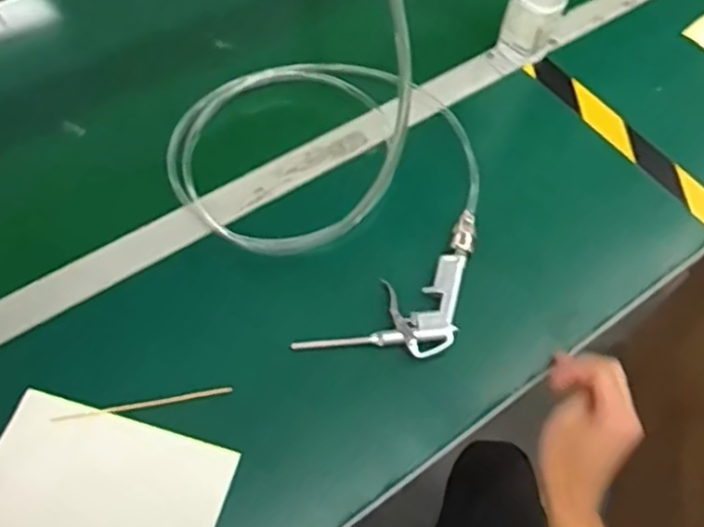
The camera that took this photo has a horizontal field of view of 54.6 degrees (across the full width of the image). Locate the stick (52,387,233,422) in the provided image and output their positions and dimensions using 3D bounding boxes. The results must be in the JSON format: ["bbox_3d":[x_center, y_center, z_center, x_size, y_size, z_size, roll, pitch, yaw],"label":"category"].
[{"bbox_3d":[-0.179,0.121,0.589,0.148,0.004,0.007,-9,60,-10],"label":"stick"}]

